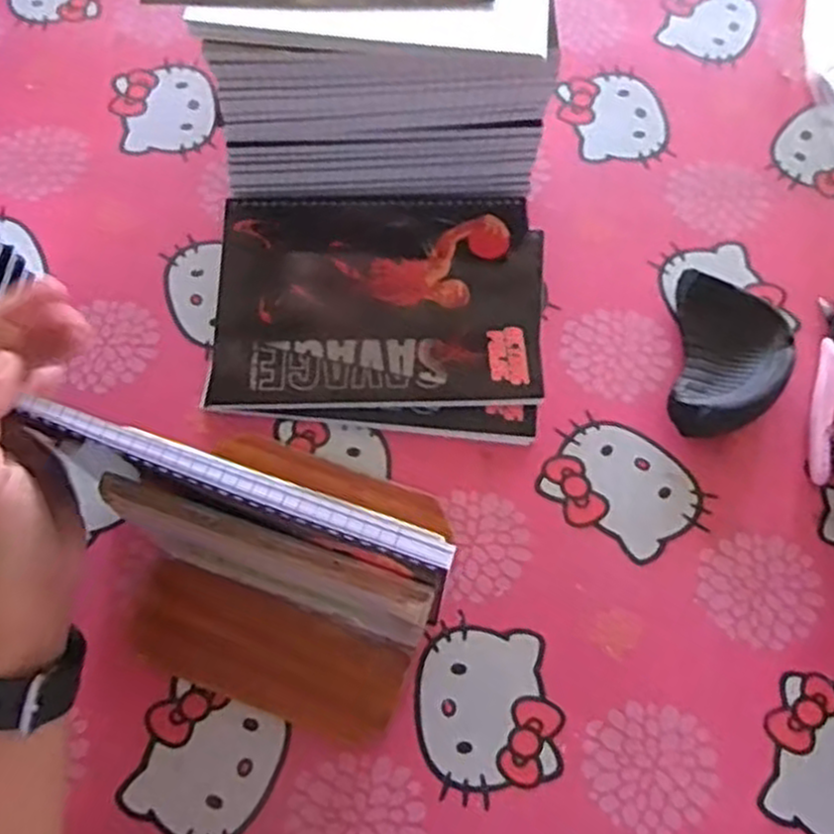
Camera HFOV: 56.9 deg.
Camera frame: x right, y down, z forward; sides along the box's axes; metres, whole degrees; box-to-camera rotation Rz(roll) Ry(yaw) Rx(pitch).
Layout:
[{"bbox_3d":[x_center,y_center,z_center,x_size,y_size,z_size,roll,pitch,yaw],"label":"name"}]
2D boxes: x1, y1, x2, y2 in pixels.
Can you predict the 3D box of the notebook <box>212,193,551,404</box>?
[{"bbox_3d":[-0.023,-0.075,0.486,0.200,0.013,0.145,0,68,-1],"label":"notebook"}]

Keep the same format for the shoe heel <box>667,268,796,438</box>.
[{"bbox_3d":[0.188,-0.033,0.464,0.066,0.025,0.099,13,68,4],"label":"shoe heel"}]

